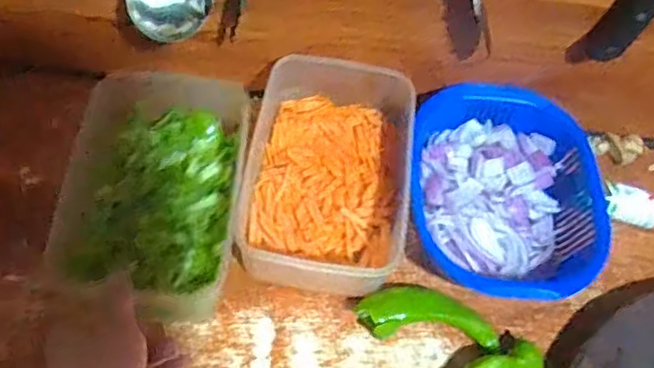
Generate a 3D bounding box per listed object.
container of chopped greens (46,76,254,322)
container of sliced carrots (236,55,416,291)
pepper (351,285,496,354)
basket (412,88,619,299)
[{"bbox_3d":[-0.152,0.007,0.571,0.143,0.072,0.216,4,60,1],"label":"container of chopped greens"},{"bbox_3d":[-0.001,-0.020,0.614,0.157,0.067,0.220,7,58,1],"label":"container of sliced carrots"},{"bbox_3d":[0.090,0.117,0.571,0.124,0.027,0.050,8,58,-2],"label":"pepper"},{"bbox_3d":[0.165,0.008,0.617,0.175,0.058,0.211,10,58,-1],"label":"basket"}]

